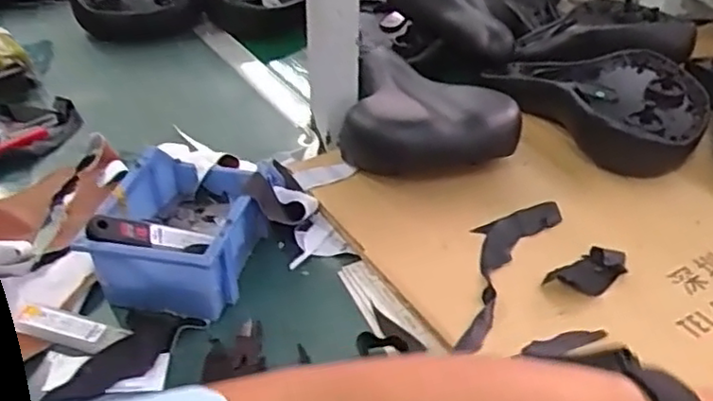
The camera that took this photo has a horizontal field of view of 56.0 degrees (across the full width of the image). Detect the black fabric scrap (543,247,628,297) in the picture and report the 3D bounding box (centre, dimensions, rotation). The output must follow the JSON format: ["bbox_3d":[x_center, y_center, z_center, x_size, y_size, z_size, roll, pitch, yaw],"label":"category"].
[{"bbox_3d":[0.208,0.065,0.597,0.082,0.009,0.039,-24,44,-27],"label":"black fabric scrap"}]

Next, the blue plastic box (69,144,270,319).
[{"bbox_3d":[-0.151,0.019,0.605,0.117,0.074,0.166,6,39,7],"label":"blue plastic box"}]

